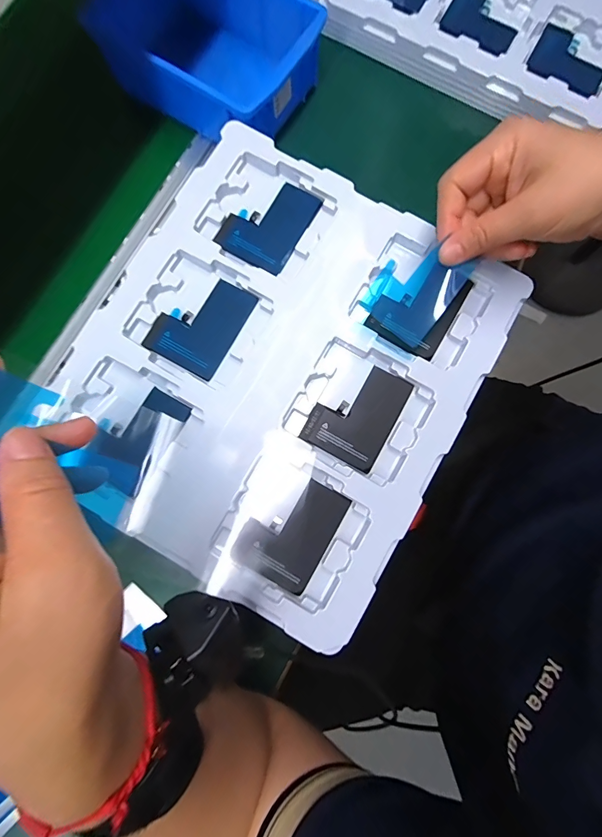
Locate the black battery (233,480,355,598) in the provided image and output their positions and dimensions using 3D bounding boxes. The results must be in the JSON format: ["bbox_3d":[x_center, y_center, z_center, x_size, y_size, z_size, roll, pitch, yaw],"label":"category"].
[{"bbox_3d":[-0.007,0.079,0.271,0.058,0.008,0.075,29,83,5],"label":"black battery"}]

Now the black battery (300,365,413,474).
[{"bbox_3d":[0.043,-0.005,0.283,0.058,0.005,0.075,28,83,5],"label":"black battery"}]

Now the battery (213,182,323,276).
[{"bbox_3d":[-0.026,-0.158,0.302,0.058,0.005,0.077,29,83,5],"label":"battery"}]

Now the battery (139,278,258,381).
[{"bbox_3d":[-0.077,-0.075,0.292,0.057,0.009,0.077,28,83,5],"label":"battery"}]

